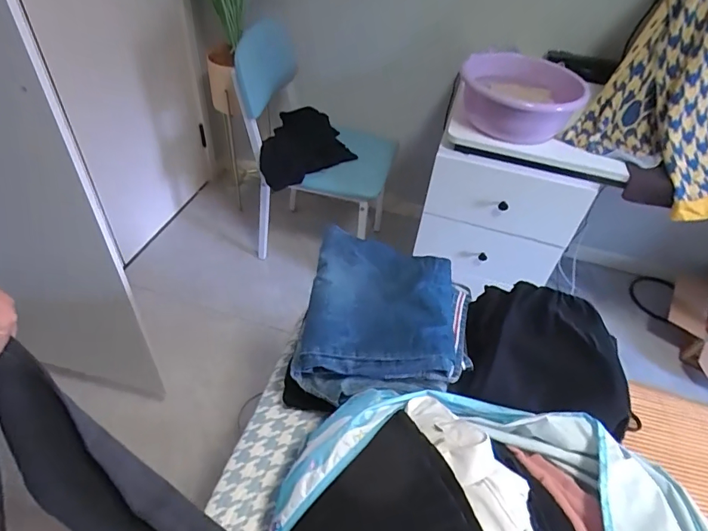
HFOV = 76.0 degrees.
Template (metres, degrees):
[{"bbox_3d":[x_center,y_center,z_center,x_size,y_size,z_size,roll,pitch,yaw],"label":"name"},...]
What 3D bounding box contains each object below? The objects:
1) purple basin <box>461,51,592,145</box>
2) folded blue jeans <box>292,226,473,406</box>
[{"bbox_3d":[0.398,-0.408,1.104,0.282,0.120,0.272,16,45,10],"label":"purple basin"},{"bbox_3d":[0.058,0.085,0.780,0.277,0.101,0.285,10,45,4],"label":"folded blue jeans"}]

